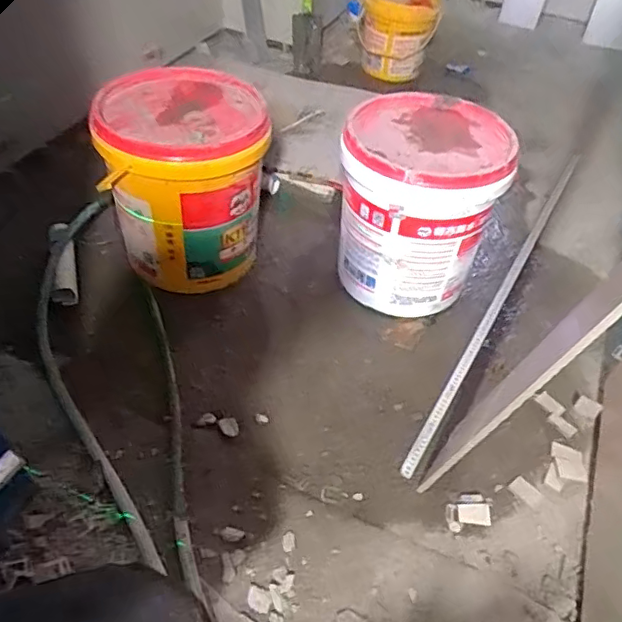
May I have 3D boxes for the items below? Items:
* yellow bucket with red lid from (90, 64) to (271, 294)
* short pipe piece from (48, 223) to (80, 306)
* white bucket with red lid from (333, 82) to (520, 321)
[{"bbox_3d":[-0.236,-0.249,1.109,0.294,0.338,0.278,-2,49,-8],"label":"yellow bucket with red lid"},{"bbox_3d":[-0.499,-0.101,1.125,0.055,0.044,0.191,-12,72,-13],"label":"short pipe piece"},{"bbox_3d":[0.217,-0.205,1.147,0.294,0.357,0.309,3,49,-3],"label":"white bucket with red lid"}]

